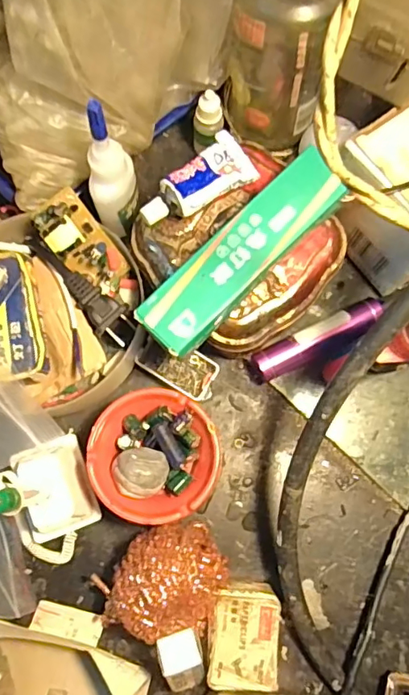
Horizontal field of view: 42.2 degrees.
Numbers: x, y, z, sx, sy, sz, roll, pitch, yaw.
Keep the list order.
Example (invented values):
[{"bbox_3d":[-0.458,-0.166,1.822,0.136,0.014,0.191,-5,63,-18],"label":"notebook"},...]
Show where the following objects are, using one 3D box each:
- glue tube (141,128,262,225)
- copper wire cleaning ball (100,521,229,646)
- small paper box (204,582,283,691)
[{"bbox_3d":[-0.007,-0.102,0.320,0.076,0.016,0.035,-31,81,-6],"label":"glue tube"},{"bbox_3d":[-0.020,0.137,0.314,0.060,0.051,0.064,0,80,0],"label":"copper wire cleaning ball"},{"bbox_3d":[0.025,0.175,0.327,0.040,0.026,0.058,6,80,1],"label":"small paper box"}]

